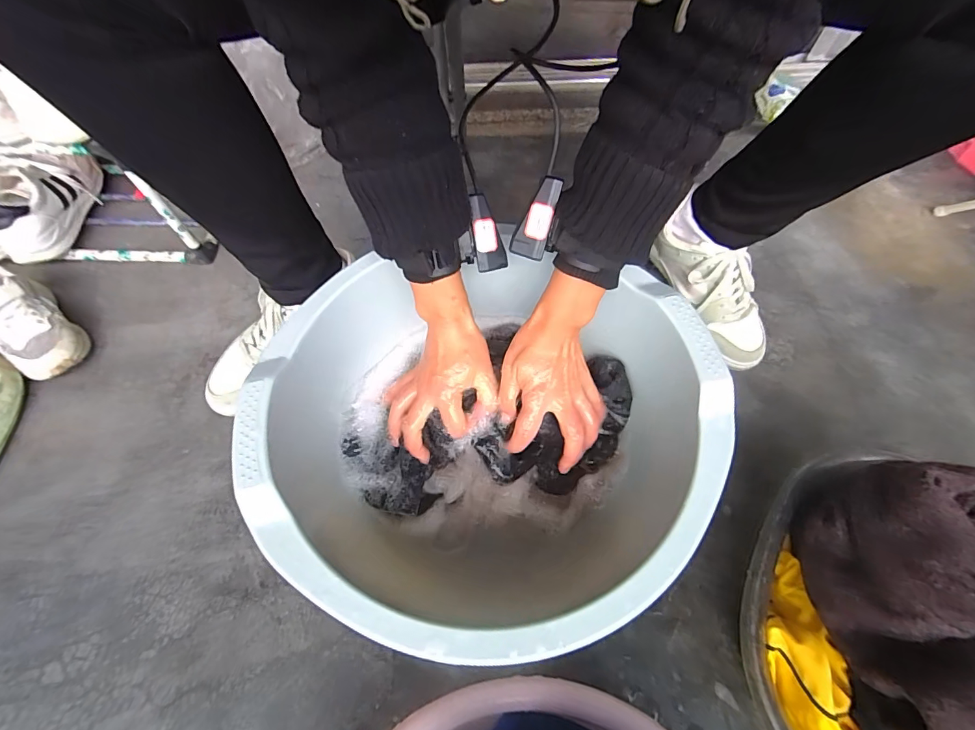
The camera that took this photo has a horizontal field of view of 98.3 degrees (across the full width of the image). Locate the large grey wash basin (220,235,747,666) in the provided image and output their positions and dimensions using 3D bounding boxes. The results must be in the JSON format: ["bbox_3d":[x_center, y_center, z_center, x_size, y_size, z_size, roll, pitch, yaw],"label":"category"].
[{"bbox_3d":[0.003,0.078,0.416,0.392,0.182,0.331,-10,62,-4],"label":"large grey wash basin"}]

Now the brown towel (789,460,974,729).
[{"bbox_3d":[0.343,0.176,0.301,0.154,0.098,0.217,-1,62,0],"label":"brown towel"}]

